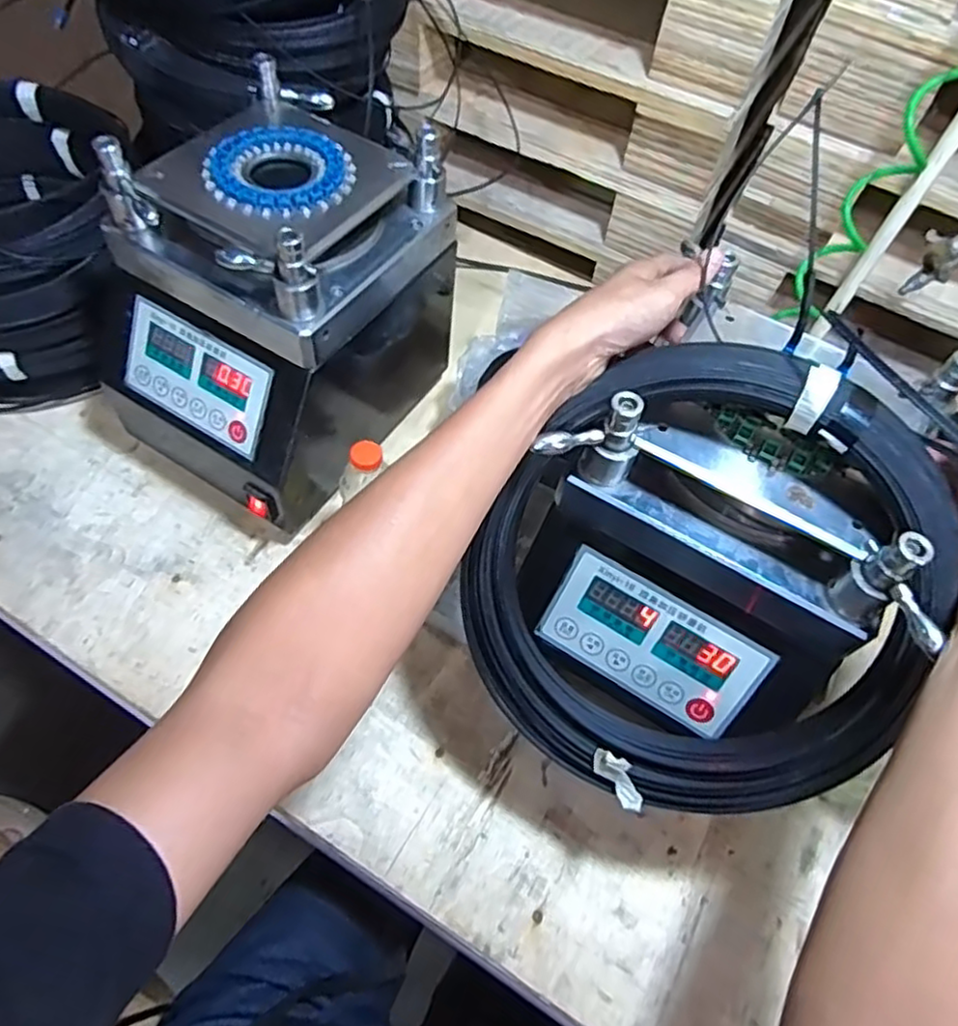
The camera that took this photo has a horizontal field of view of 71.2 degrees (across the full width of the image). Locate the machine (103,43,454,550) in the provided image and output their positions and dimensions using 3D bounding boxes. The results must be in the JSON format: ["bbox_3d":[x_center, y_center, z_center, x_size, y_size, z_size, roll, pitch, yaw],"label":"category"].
[{"bbox_3d":[-0.181,-0.198,0.651,0.215,0.282,0.315,29,61,13],"label":"machine"}]

